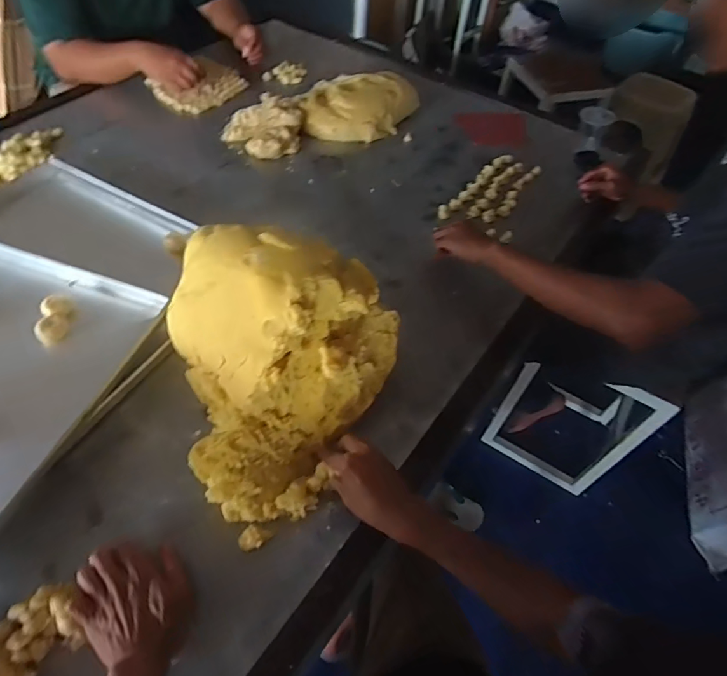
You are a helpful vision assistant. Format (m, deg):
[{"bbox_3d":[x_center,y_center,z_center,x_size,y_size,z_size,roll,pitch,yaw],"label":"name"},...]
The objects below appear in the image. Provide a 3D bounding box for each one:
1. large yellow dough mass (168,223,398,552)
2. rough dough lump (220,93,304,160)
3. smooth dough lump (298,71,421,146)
[{"bbox_3d":[-0.085,0.029,0.592,0.265,0.204,0.300,-12,55,-14],"label":"large yellow dough mass"},{"bbox_3d":[-0.223,-0.469,1.059,0.174,0.063,0.174,-4,53,-8],"label":"rough dough lump"},{"bbox_3d":[-0.001,-0.535,1.118,0.286,0.076,0.169,-14,55,-15],"label":"smooth dough lump"}]

